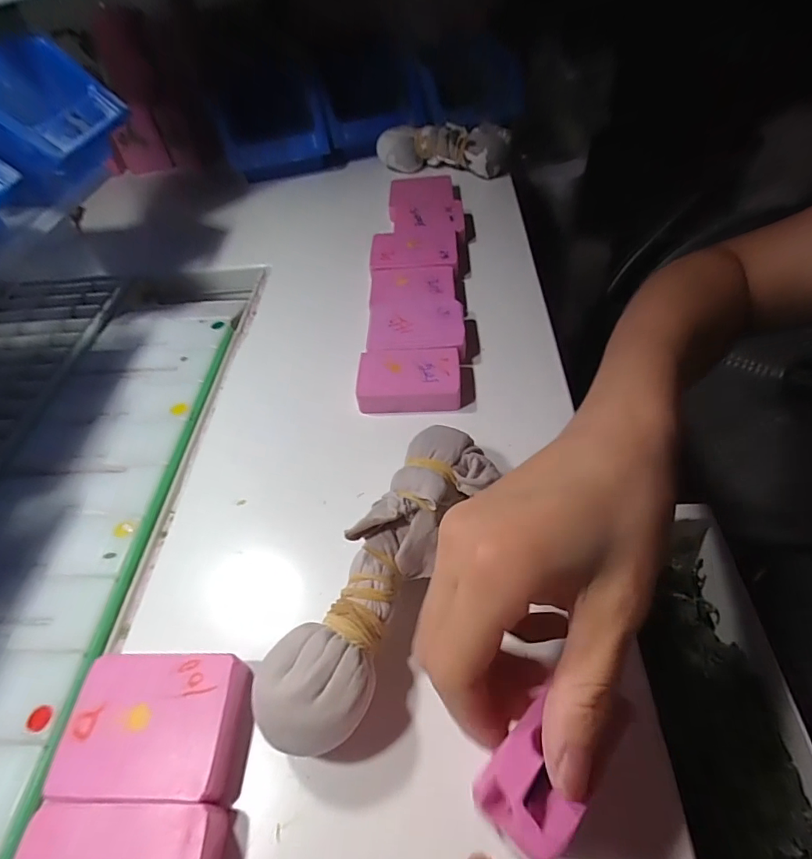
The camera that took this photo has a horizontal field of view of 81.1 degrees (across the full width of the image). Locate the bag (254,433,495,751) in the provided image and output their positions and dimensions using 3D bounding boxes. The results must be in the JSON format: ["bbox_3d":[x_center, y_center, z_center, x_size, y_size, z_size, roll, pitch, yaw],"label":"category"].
[{"bbox_3d":[-0.006,0.071,0.233,0.050,0.047,0.164,22,55,23],"label":"bag"}]

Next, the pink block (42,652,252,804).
[{"bbox_3d":[-0.109,0.128,0.208,0.071,0.016,0.053,-2,49,4],"label":"pink block"}]

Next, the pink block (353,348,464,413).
[{"bbox_3d":[0.003,-0.035,0.337,0.070,0.018,0.045,-1,49,5],"label":"pink block"}]

